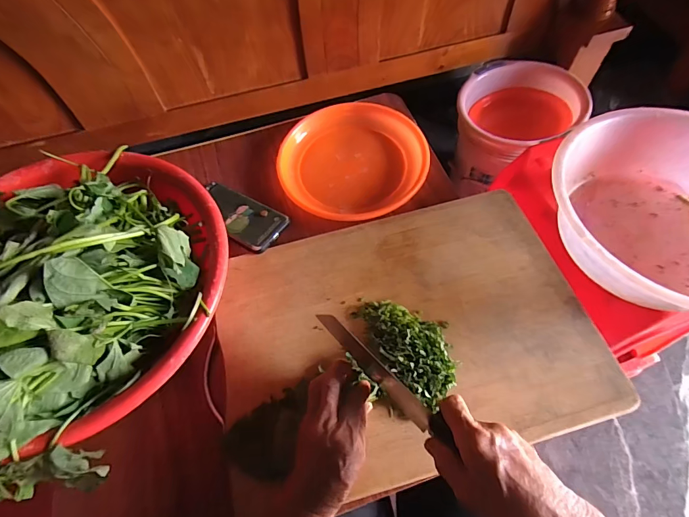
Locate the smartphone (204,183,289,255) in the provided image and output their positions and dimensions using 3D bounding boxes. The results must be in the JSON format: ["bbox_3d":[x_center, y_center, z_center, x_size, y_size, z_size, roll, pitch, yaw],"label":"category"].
[{"bbox_3d":[-0.155,-0.061,0.540,0.141,0.008,0.071,25,60,19],"label":"smartphone"}]

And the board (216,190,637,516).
[{"bbox_3d":[0.071,0.083,0.457,0.439,0.013,0.312,-16,62,-5],"label":"board"}]

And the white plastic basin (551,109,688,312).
[{"bbox_3d":[0.390,-0.061,0.454,0.274,0.088,0.262,-2,62,3],"label":"white plastic basin"}]

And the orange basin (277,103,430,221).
[{"bbox_3d":[0.012,-0.153,0.583,0.223,0.047,0.183,-3,62,2],"label":"orange basin"}]

